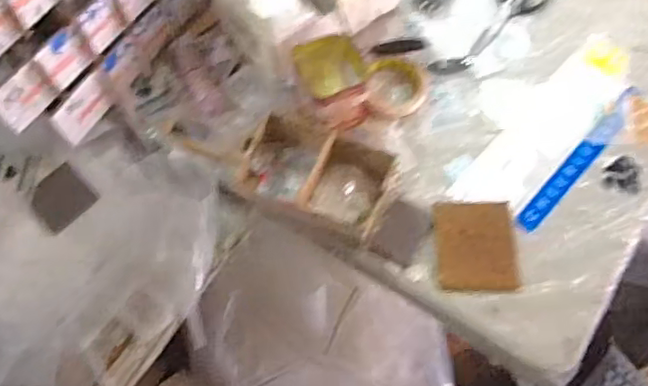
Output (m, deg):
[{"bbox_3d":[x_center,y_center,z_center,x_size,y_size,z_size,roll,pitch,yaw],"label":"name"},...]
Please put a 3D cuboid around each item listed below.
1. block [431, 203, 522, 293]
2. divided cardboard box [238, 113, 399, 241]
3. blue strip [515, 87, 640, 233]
[{"bbox_3d":[0.189,0.066,0.759,0.097,0.013,0.109,-2,67,2],"label":"block"},{"bbox_3d":[-0.012,-0.019,0.771,0.188,0.061,0.112,24,70,12],"label":"divided cardboard box"},{"bbox_3d":[0.340,-0.047,0.805,0.026,0.006,0.264,37,74,24],"label":"blue strip"}]

